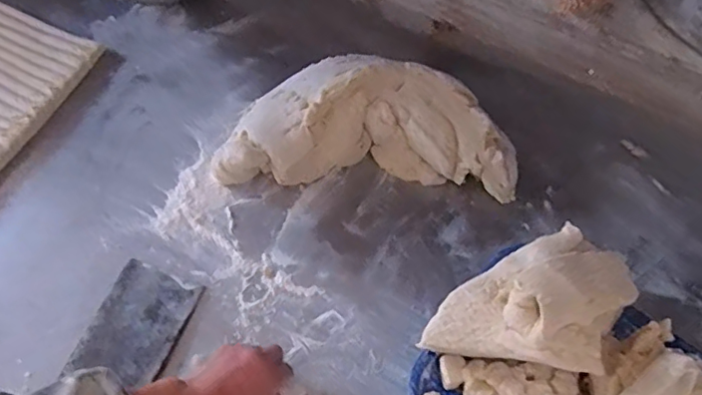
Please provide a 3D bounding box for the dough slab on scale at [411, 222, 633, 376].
[{"bbox_3d":[0.172,0.104,0.514,0.196,0.087,0.124,-29,66,-17],"label":"dough slab on scale"}]

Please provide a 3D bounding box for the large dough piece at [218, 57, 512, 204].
[{"bbox_3d":[0.031,-0.118,0.778,0.388,0.095,0.205,5,61,0],"label":"large dough piece"}]

